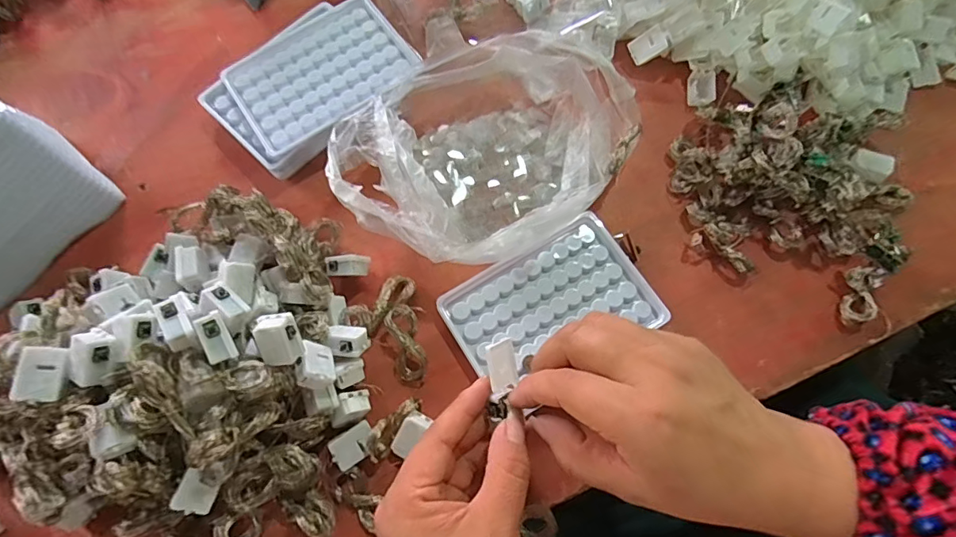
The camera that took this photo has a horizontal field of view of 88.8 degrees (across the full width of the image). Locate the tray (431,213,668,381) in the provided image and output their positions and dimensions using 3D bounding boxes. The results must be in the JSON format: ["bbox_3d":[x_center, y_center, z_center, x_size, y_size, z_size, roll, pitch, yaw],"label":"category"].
[{"bbox_3d":[0.049,0.026,0.334,0.130,0.014,0.085,-29,74,-9],"label":"tray"}]

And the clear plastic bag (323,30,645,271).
[{"bbox_3d":[0.009,-0.086,0.343,0.200,0.057,0.146,-42,76,-12],"label":"clear plastic bag"}]

